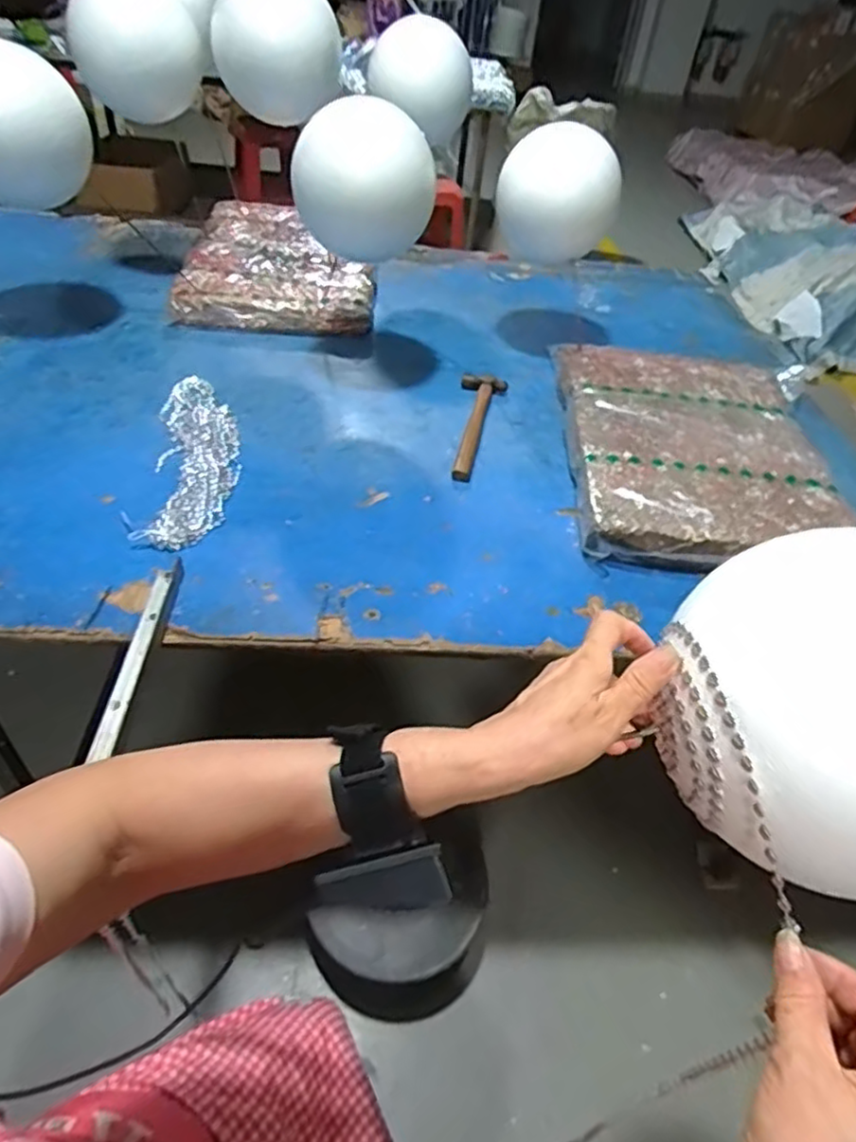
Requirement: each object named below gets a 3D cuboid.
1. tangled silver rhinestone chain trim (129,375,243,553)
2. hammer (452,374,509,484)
[{"bbox_3d":[-0.311,-0.161,0.896,0.106,0.021,0.380,-3,44,-9],"label":"tangled silver rhinestone chain trim"},{"bbox_3d":[0.070,-0.223,1.009,0.070,0.024,0.279,10,44,5],"label":"hammer"}]

